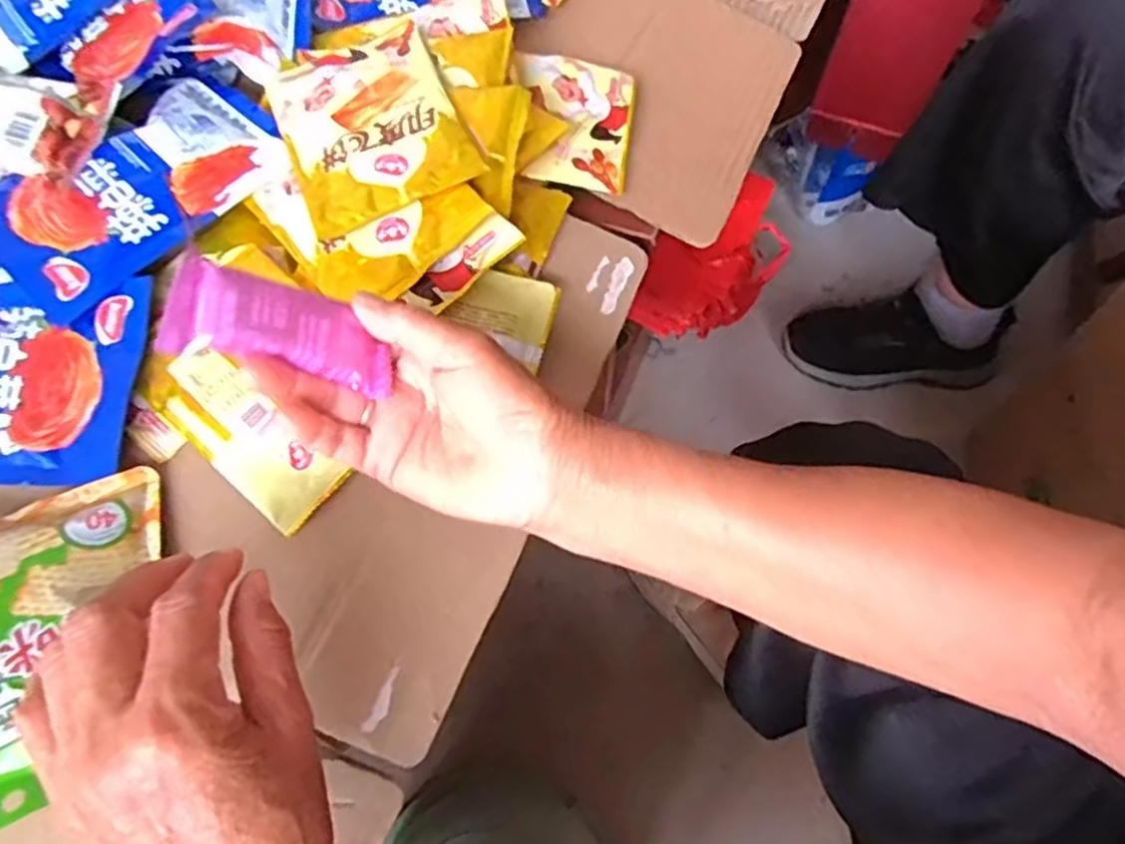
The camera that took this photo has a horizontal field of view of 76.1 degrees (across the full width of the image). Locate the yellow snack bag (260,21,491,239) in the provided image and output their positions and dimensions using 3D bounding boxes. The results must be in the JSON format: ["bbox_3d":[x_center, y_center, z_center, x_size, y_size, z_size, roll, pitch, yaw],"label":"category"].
[{"bbox_3d":[-0.118,-0.183,0.435,0.102,0.015,0.148,-23,65,-9],"label":"yellow snack bag"}]

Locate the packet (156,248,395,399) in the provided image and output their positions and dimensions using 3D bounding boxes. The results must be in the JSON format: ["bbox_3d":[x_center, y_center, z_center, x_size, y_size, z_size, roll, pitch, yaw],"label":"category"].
[{"bbox_3d":[-0.112,-0.037,0.300,0.018,0.094,0.034,-30,56,35],"label":"packet"}]

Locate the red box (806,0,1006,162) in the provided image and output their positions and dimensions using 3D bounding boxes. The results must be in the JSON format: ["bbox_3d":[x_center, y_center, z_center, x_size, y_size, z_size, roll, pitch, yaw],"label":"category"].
[{"bbox_3d":[0.397,-0.473,0.835,0.119,0.236,0.247,20,66,12],"label":"red box"}]

